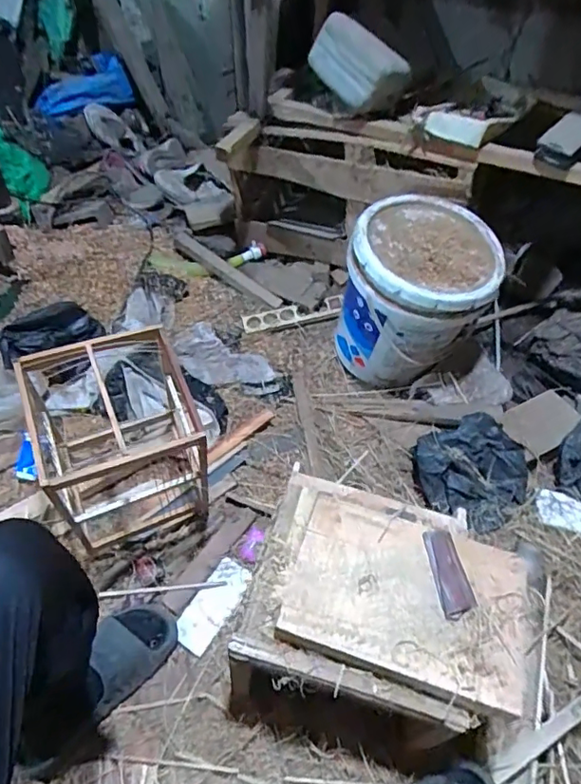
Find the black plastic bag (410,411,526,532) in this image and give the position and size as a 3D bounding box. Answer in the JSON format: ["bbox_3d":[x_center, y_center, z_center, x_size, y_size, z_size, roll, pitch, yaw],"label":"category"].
[{"bbox_3d":[0.363,0.154,1.084,0.222,0.076,0.212,36,56,26],"label":"black plastic bag"}]

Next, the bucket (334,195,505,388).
[{"bbox_3d":[0.263,-0.184,1.186,0.298,0.366,0.289,1,48,-1],"label":"bucket"}]

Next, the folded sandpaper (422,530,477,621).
[{"bbox_3d":[0.202,0.228,0.681,0.042,0.011,0.109,-4,48,-6],"label":"folded sandpaper"}]

